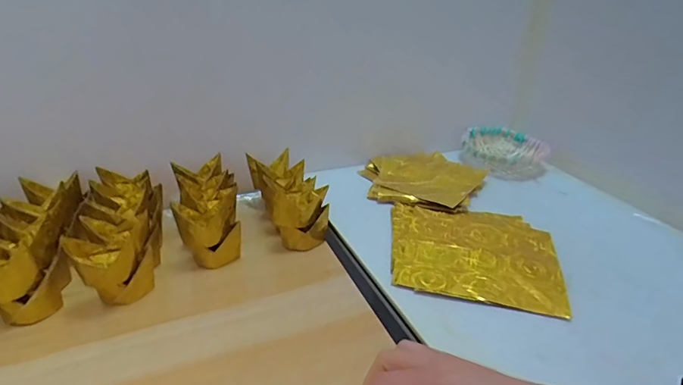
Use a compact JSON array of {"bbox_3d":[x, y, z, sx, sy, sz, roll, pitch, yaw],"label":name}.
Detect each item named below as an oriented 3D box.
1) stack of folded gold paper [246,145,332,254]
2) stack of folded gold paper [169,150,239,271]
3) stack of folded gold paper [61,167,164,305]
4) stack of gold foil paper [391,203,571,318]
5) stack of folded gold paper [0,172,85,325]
[{"bbox_3d":[-0.064,0.007,0.509,0.066,0.066,0.131,-14,31,-23],"label":"stack of folded gold paper"},{"bbox_3d":[-0.145,0.018,0.481,0.065,0.060,0.143,-10,30,-16],"label":"stack of folded gold paper"},{"bbox_3d":[-0.223,0.032,0.452,0.073,0.062,0.178,-11,30,-18],"label":"stack of folded gold paper"},{"bbox_3d":[0.135,0.056,0.456,0.166,0.008,0.155,6,29,12],"label":"stack of gold foil paper"},{"bbox_3d":[-0.295,0.046,0.420,0.084,0.060,0.163,-12,31,-20],"label":"stack of folded gold paper"}]

